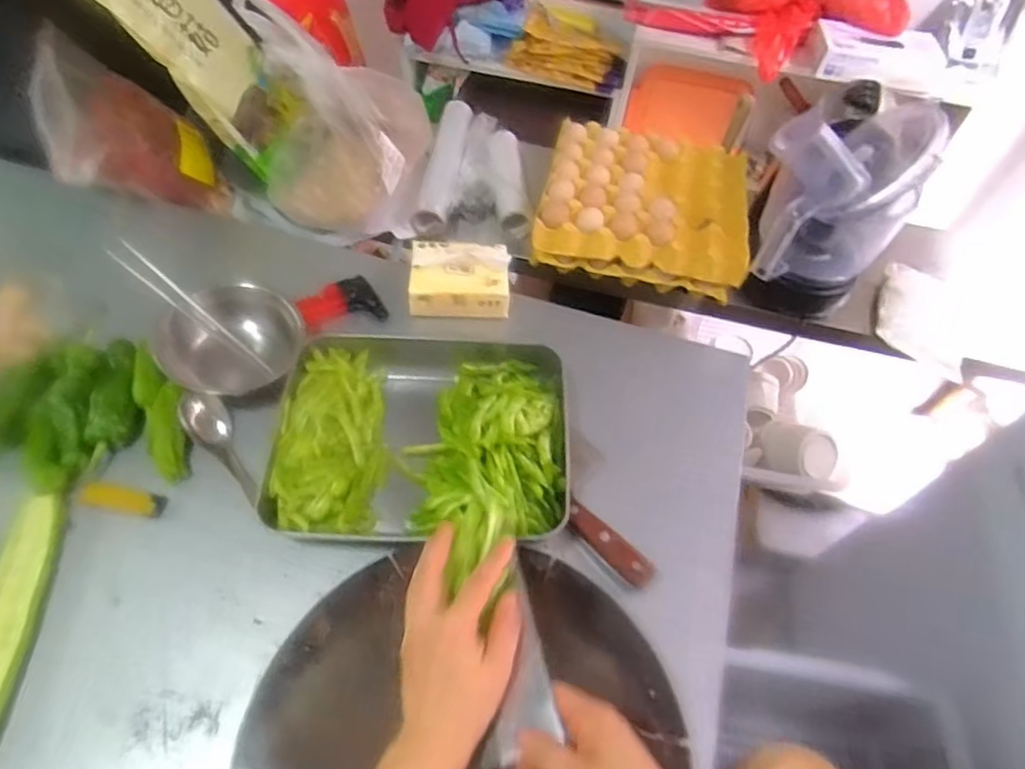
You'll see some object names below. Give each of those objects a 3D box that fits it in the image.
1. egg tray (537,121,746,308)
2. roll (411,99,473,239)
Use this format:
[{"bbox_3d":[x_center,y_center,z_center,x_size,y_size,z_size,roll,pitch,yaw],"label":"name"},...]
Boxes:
[{"bbox_3d":[0.193,-0.263,0.913,0.287,0.079,0.258,14,56,5],"label":"egg tray"},{"bbox_3d":[-0.106,-0.359,0.987,0.047,0.040,0.320,7,55,0],"label":"roll"}]

